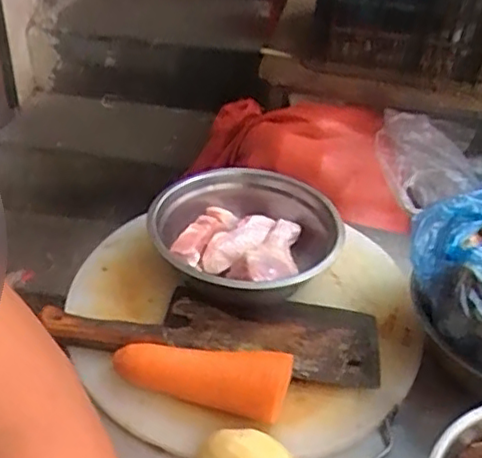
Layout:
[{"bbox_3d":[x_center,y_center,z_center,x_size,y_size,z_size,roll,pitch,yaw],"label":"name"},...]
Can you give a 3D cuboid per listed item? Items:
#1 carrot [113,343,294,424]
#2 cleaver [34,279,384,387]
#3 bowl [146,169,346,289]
[{"bbox_3d":[-0.037,0.126,0.568,0.157,0.043,0.049,11,39,11],"label":"carrot"},{"bbox_3d":[-0.023,0.092,0.634,0.310,0.024,0.111,6,38,4],"label":"cleaver"},{"bbox_3d":[0.006,0.012,0.701,0.180,0.067,0.193,2,38,-1],"label":"bowl"}]

